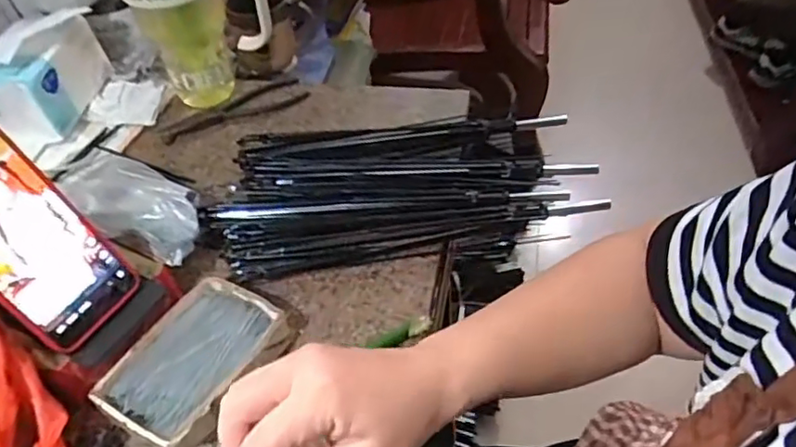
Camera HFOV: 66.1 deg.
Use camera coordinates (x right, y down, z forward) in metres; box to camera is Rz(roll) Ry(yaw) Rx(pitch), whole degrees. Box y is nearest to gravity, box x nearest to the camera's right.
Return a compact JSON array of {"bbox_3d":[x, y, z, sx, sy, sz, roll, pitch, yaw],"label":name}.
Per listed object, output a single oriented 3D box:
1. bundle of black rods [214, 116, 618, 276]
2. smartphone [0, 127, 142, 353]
[{"bbox_3d":[0.009,-0.042,0.603,0.350,0.028,0.180,-5,48,0],"label":"bundle of black rods"},{"bbox_3d":[-0.259,0.009,0.422,0.012,0.164,0.080,-4,40,46],"label":"smartphone"}]

